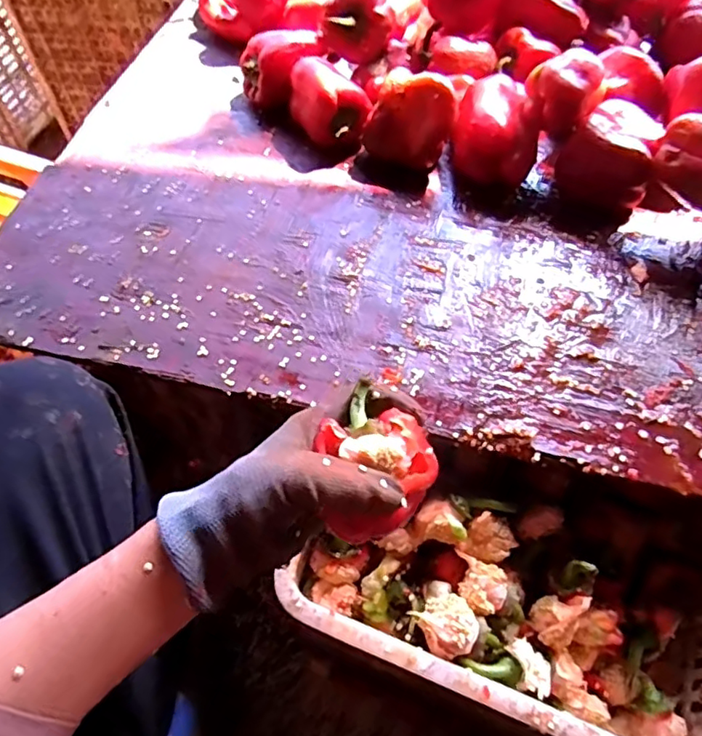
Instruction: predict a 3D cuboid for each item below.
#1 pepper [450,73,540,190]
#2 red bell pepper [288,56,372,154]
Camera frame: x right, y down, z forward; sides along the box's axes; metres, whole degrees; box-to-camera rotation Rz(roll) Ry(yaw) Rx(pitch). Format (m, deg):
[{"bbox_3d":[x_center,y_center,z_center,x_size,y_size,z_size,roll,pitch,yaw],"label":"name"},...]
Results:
[{"bbox_3d":[0.146,-0.234,0.574,0.083,0.069,0.097,10,57,5],"label":"pepper"},{"bbox_3d":[-0.025,-0.275,0.594,0.061,0.071,0.091,-33,64,-21],"label":"red bell pepper"}]

